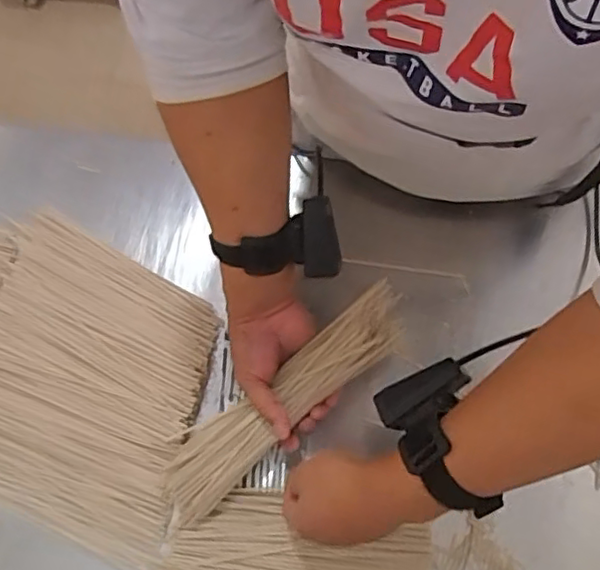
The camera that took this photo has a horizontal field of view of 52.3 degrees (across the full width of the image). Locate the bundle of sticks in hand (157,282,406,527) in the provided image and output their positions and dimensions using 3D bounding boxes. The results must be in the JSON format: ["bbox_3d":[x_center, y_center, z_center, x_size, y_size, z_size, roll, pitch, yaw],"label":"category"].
[{"bbox_3d":[-0.019,0.107,0.592,0.292,0.028,0.071,-41,72,3],"label":"bundle of sticks in hand"}]

